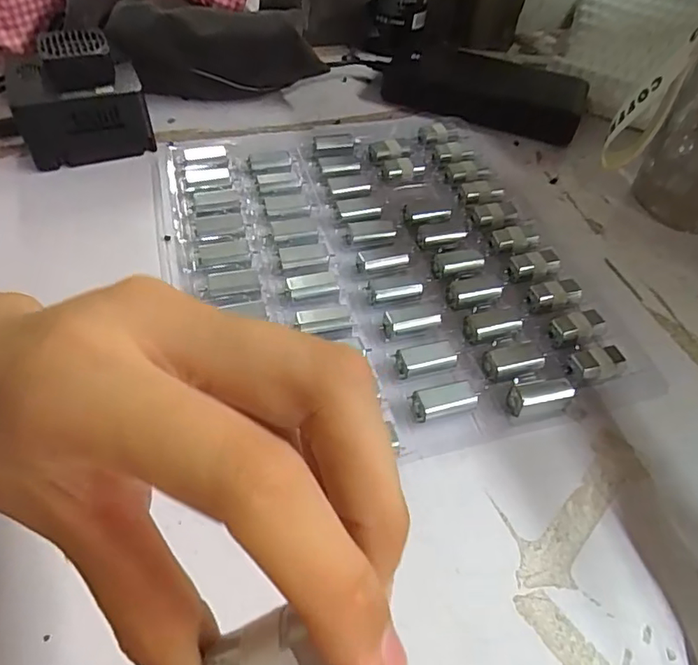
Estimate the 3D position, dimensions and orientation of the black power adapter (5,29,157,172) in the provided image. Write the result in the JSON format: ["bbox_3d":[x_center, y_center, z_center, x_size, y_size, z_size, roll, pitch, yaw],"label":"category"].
[{"bbox_3d":[-0.177,-0.155,0.338,0.075,0.054,0.063,-16,56,-17],"label":"black power adapter"}]

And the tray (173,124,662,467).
[{"bbox_3d":[0.015,-0.051,0.302,0.226,0.010,0.265,-10,54,-12],"label":"tray"}]

